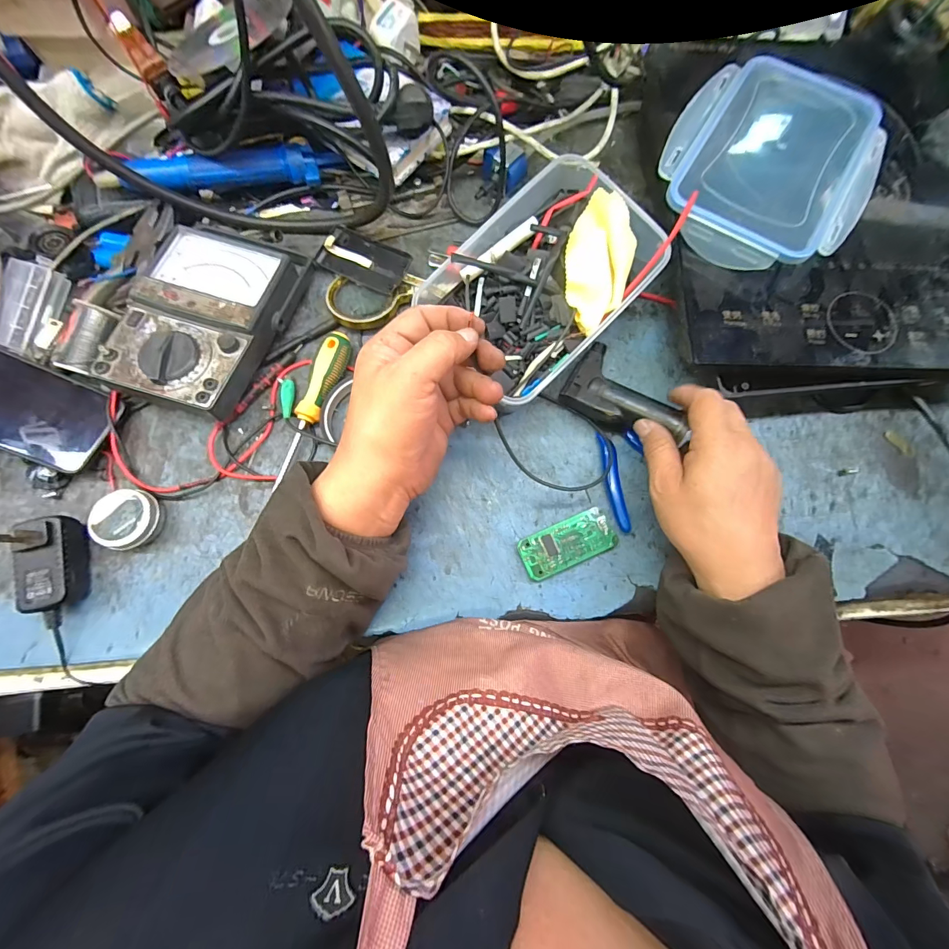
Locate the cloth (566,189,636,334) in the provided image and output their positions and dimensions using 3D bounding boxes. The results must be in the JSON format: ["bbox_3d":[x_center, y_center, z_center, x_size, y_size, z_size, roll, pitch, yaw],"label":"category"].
[{"bbox_3d":[0.107,-0.181,0.353,0.051,0.022,0.113,5,96,-1],"label":"cloth"}]

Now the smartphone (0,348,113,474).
[{"bbox_3d":[-0.405,-0.066,0.349,0.165,0.014,0.076,26,82,-12],"label":"smartphone"}]

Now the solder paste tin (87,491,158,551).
[{"bbox_3d":[-0.298,0.038,0.351,0.047,0.022,0.049,0,77,-2],"label":"solder paste tin"}]

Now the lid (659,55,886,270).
[{"bbox_3d":[0.257,-0.275,0.355,0.165,0.025,0.209,34,78,6],"label":"lid"}]

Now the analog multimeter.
[{"bbox_3d":[-0.244,-0.149,0.380,0.121,0.053,0.189,15,76,3],"label":"analog multimeter"}]

